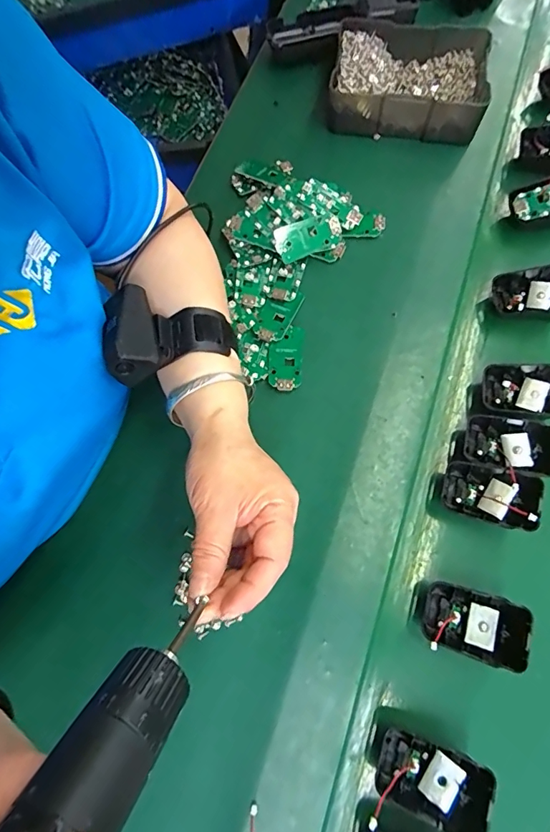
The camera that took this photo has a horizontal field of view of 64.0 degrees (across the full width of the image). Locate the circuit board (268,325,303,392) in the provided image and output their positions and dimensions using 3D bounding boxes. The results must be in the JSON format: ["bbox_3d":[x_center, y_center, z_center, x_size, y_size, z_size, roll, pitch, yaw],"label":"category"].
[{"bbox_3d":[0.009,-0.052,0.396,0.030,0.005,0.061,4,71,3],"label":"circuit board"}]

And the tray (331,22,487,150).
[{"bbox_3d":[0.144,-0.364,0.485,0.160,0.049,0.124,10,71,5],"label":"tray"}]

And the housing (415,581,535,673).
[{"bbox_3d":[0.143,0.150,0.319,0.071,0.018,0.044,9,64,32],"label":"housing"}]

